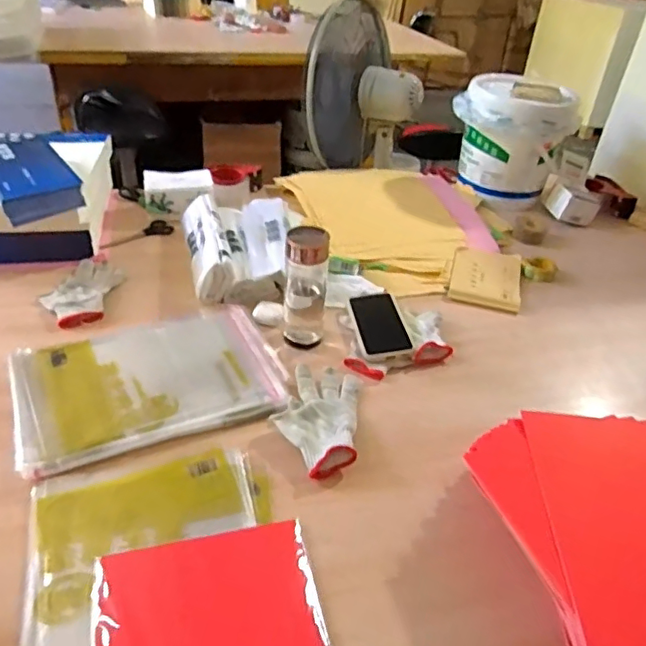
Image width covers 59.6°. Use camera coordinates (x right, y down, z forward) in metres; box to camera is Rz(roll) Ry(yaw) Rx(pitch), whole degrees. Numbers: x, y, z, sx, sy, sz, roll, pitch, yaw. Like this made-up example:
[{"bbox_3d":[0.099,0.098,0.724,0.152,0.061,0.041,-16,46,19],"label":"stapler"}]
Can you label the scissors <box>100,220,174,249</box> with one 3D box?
[{"bbox_3d":[-0.387,-0.179,1.161,0.157,0.016,0.050,-25,45,-34],"label":"scissors"}]

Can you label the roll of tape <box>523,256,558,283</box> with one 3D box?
[{"bbox_3d":[0.441,-0.108,1.150,0.066,0.031,0.066,3,37,-3],"label":"roll of tape"}]

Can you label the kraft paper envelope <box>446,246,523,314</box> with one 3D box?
[{"bbox_3d":[0.319,-0.088,1.103,0.131,0.020,0.189,12,37,10],"label":"kraft paper envelope"}]

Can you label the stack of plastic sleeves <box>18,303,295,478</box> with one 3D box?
[{"bbox_3d":[-0.249,0.075,0.819,0.351,0.025,0.257,-13,40,-22],"label":"stack of plastic sleeves"}]

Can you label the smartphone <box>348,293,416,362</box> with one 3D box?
[{"bbox_3d":[0.094,0.004,0.936,0.082,0.011,0.167,-12,41,-4],"label":"smartphone"}]

